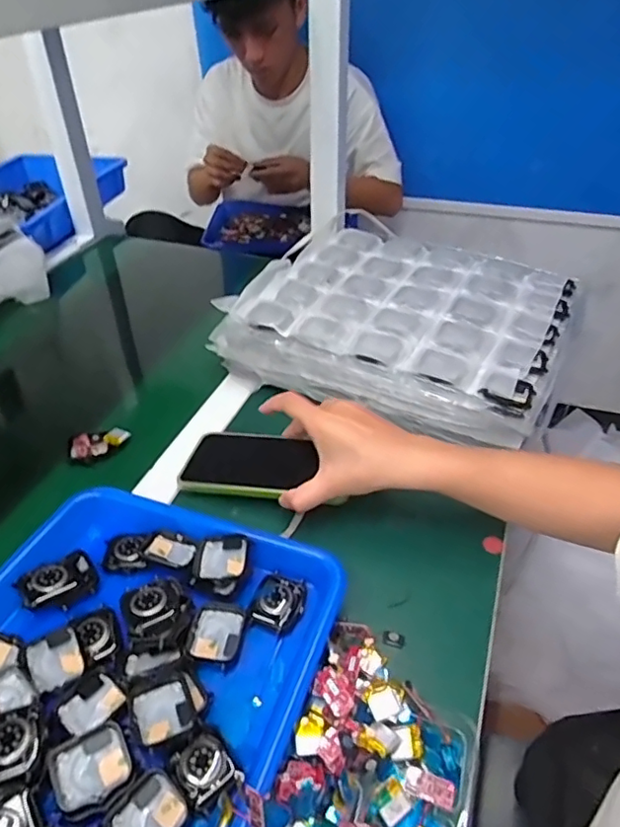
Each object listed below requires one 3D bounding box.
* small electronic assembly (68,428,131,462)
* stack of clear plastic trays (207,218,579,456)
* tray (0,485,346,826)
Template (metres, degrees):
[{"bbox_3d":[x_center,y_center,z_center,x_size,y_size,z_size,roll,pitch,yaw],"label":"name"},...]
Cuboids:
[{"bbox_3d":[-0.211,0.029,0.581,0.059,0.014,0.035,-14,41,-14],"label":"small electronic assembly"},{"bbox_3d":[0.104,-0.105,0.656,0.346,0.073,0.268,20,44,24],"label":"stack of clear plastic trays"},{"bbox_3d":[-0.138,0.189,0.359,0.237,0.033,0.317,14,42,18],"label":"tray"}]

